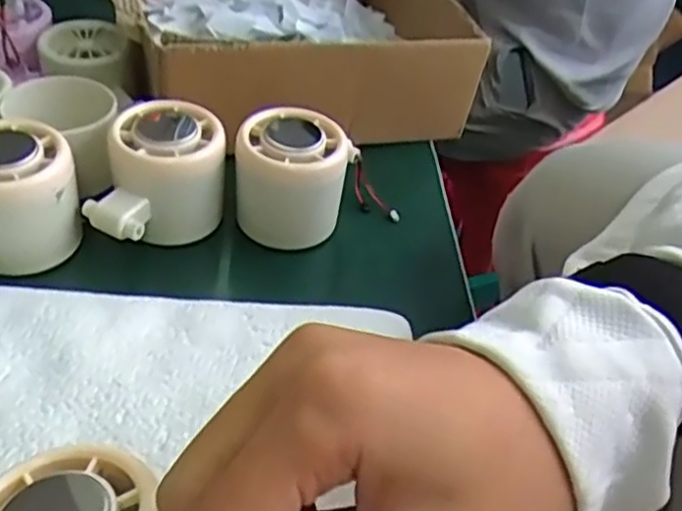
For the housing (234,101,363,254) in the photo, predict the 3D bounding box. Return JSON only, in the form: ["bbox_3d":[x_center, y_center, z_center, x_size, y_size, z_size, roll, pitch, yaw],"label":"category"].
[{"bbox_3d":[-0.024,-0.045,0.375,0.056,0.052,0.060,11,42,1],"label":"housing"}]

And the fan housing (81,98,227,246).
[{"bbox_3d":[-0.088,-0.036,0.354,0.056,0.050,0.071,15,42,6],"label":"fan housing"}]

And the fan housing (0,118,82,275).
[{"bbox_3d":[-0.161,-0.031,0.334,0.073,0.049,0.050,1,43,-10],"label":"fan housing"}]

